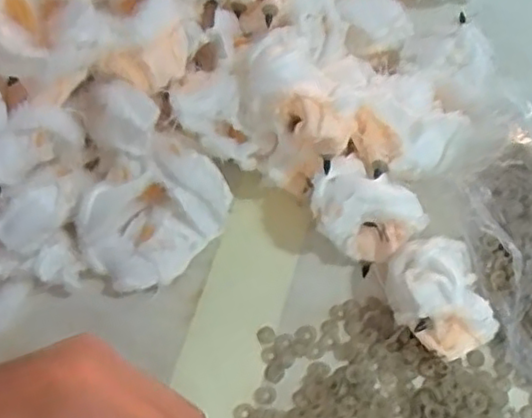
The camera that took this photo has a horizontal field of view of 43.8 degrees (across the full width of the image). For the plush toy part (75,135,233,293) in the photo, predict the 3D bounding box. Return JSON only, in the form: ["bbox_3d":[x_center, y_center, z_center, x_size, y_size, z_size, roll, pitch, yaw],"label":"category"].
[{"bbox_3d":[-0.057,0.003,0.336,0.076,0.027,0.060,-33,106,0],"label":"plush toy part"}]

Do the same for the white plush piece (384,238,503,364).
[{"bbox_3d":[0.086,0.046,0.333,0.047,0.037,0.056,-17,69,-10],"label":"white plush piece"}]

